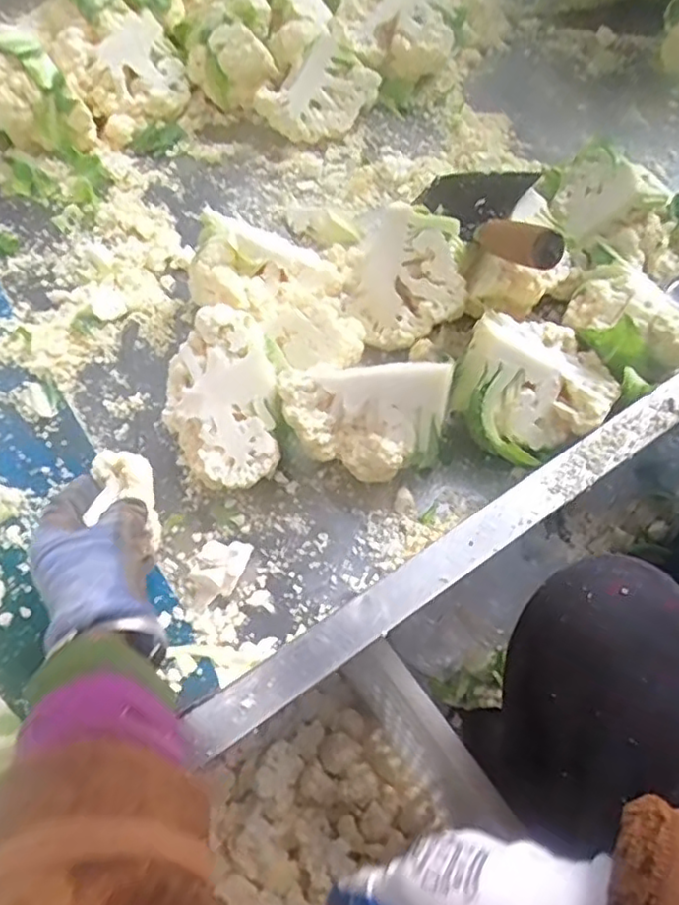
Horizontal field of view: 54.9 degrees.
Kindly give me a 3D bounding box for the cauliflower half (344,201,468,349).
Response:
[{"bbox_3d":[0.061,-0.161,0.602,0.108,0.124,0.043,2,14,13],"label":"cauliflower half"}]

